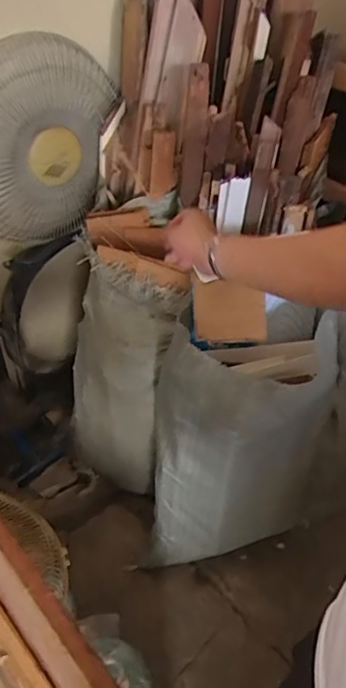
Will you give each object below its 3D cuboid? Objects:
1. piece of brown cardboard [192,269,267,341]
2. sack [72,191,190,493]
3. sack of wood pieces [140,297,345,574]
[{"bbox_3d":[0.102,-0.061,0.956,0.129,0.107,0.010,-1,5,-7],"label":"piece of brown cardboard"},{"bbox_3d":[-0.116,0.042,1.257,0.247,0.640,0.334,-1,46,-3],"label":"sack"},{"bbox_3d":[0.133,0.210,1.118,0.358,0.626,0.228,-9,47,-10],"label":"sack of wood pieces"}]

